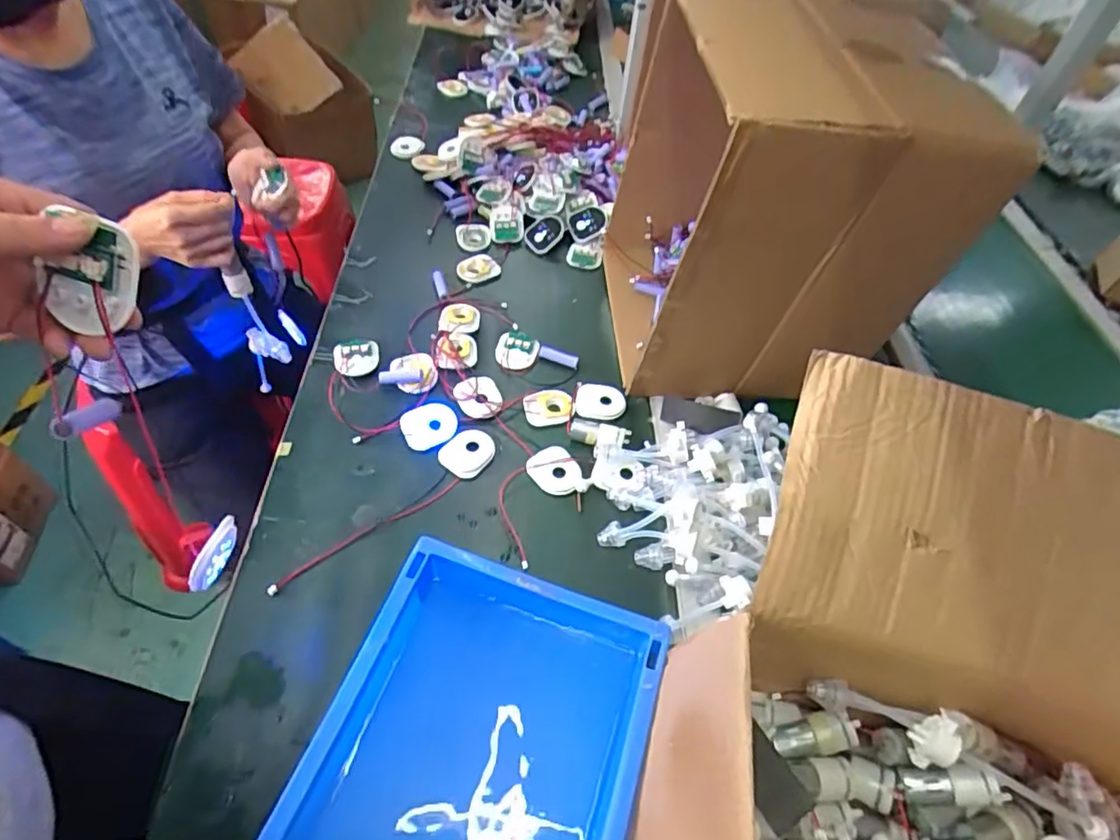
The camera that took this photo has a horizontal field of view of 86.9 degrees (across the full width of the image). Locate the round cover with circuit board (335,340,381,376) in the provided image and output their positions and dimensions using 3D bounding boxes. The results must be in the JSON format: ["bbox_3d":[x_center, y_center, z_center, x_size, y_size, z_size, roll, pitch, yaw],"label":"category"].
[{"bbox_3d":[-0.248,-0.076,0.719,0.052,0.015,0.060,4,52,-3],"label":"round cover with circuit board"}]

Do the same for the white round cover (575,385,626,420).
[{"bbox_3d":[0.047,-0.021,0.699,0.058,0.012,0.048,4,66,11],"label":"white round cover"}]

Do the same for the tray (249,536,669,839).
[{"bbox_3d":[-0.072,0.276,0.405,0.211,0.095,0.334,18,53,8],"label":"tray"}]

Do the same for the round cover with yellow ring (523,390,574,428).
[{"bbox_3d":[-0.013,-0.016,0.688,0.058,0.009,0.048,-4,53,-9],"label":"round cover with yellow ring"}]

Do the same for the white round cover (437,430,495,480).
[{"bbox_3d":[-0.098,0.035,0.636,0.050,0.008,0.058,34,57,19],"label":"white round cover"}]

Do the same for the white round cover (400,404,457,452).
[{"bbox_3d":[-0.143,0.007,0.647,0.060,0.008,0.054,-10,54,-14],"label":"white round cover"}]

